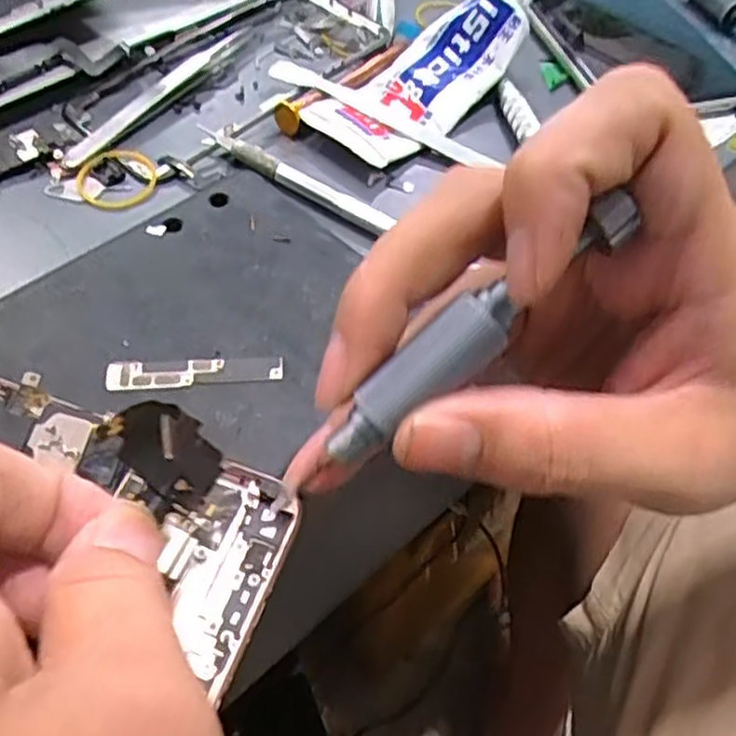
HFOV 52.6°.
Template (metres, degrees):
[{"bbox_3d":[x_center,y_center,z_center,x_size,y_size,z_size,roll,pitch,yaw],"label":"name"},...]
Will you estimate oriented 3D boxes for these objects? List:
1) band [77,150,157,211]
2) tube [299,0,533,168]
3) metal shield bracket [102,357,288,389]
[{"bbox_3d":[-0.099,-0.075,0.292,0.030,0.004,0.031,15,53,7],"label":"band"},{"bbox_3d":[0.031,-0.139,0.332,0.052,0.034,0.136,30,56,18],"label":"tube"},{"bbox_3d":[-0.051,0.000,0.220,0.051,0.004,0.010,-3,53,-6],"label":"metal shield bracket"}]

